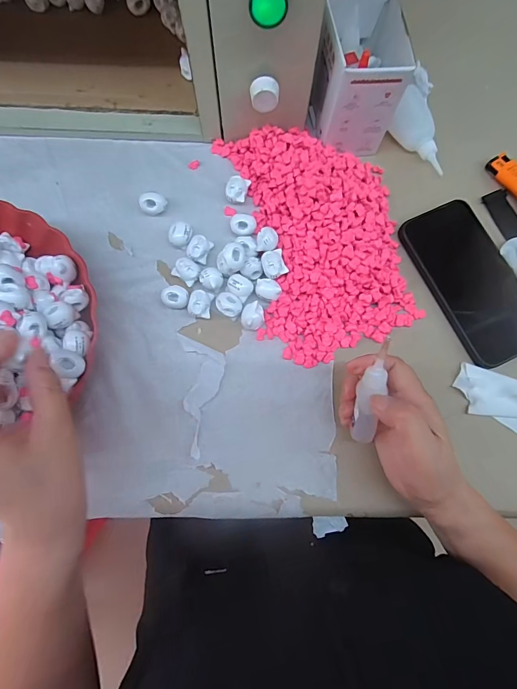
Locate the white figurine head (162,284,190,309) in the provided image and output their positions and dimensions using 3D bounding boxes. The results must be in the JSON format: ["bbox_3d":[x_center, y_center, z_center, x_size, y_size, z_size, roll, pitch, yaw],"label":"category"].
[{"bbox_3d":[-0.078,-0.044,0.342,0.024,0.016,0.020,18,77,3],"label":"white figurine head"}]

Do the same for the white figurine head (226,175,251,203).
[{"bbox_3d":[-0.022,-0.157,0.371,0.021,0.018,0.024,17,77,2],"label":"white figurine head"}]

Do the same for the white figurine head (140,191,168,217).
[{"bbox_3d":[-0.107,-0.141,0.368,0.022,0.018,0.021,0,76,-2],"label":"white figurine head"}]

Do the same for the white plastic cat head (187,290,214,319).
[{"bbox_3d":[-0.054,-0.038,0.340,0.020,0.018,0.024,9,76,0],"label":"white plastic cat head"}]

